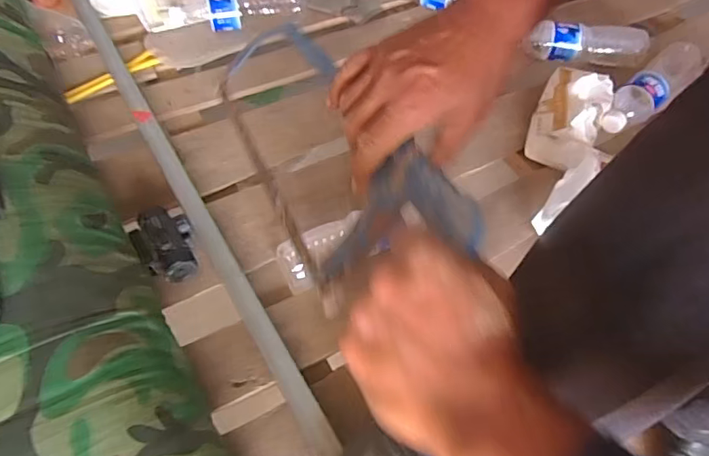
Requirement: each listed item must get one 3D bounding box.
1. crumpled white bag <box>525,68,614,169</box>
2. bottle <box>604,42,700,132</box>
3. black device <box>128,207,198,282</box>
[{"bbox_3d":[0.327,-0.173,0.764,0.095,0.071,0.170,28,60,14],"label":"crumpled white bag"},{"bbox_3d":[0.476,-0.221,0.814,0.245,0.054,0.071,-37,66,-24],"label":"bottle"},{"bbox_3d":[-0.235,0.021,0.628,0.068,0.050,0.101,-24,62,-18],"label":"black device"}]

